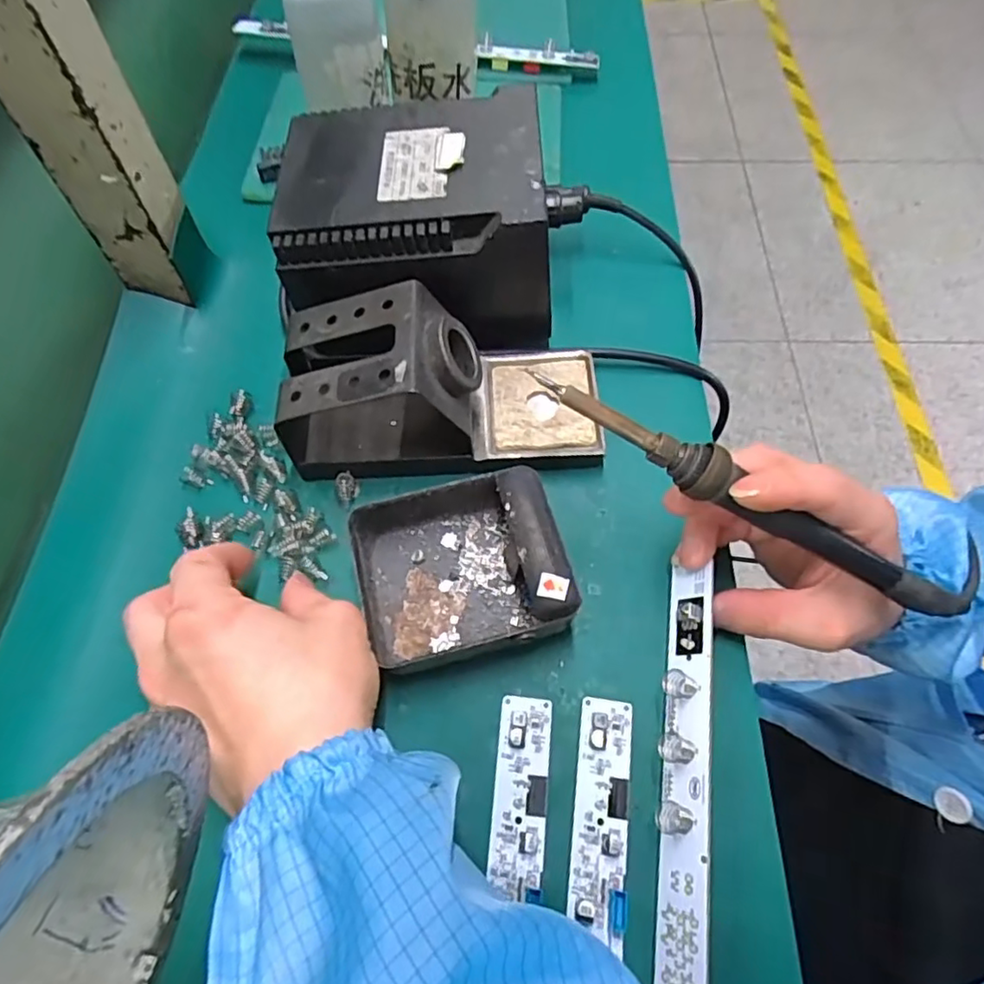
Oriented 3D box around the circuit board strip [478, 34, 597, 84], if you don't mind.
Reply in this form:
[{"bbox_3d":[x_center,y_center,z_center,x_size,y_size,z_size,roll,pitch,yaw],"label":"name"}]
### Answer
[{"bbox_3d":[0.037,-0.347,0.501,0.098,0.022,0.016,4,63,2],"label":"circuit board strip"}]

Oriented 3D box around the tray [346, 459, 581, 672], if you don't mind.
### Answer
[{"bbox_3d":[-0.015,0.034,0.289,0.091,0.037,0.077,-12,64,-6],"label":"tray"}]

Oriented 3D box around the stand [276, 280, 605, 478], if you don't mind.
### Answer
[{"bbox_3d":[-0.026,-0.056,0.315,0.166,0.068,0.079,-2,63,-1],"label":"stand"}]

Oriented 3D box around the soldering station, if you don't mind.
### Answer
[{"bbox_3d":[-0.037,-0.145,0.349,0.144,0.086,0.121,-4,63,-2],"label":"soldering station"}]

